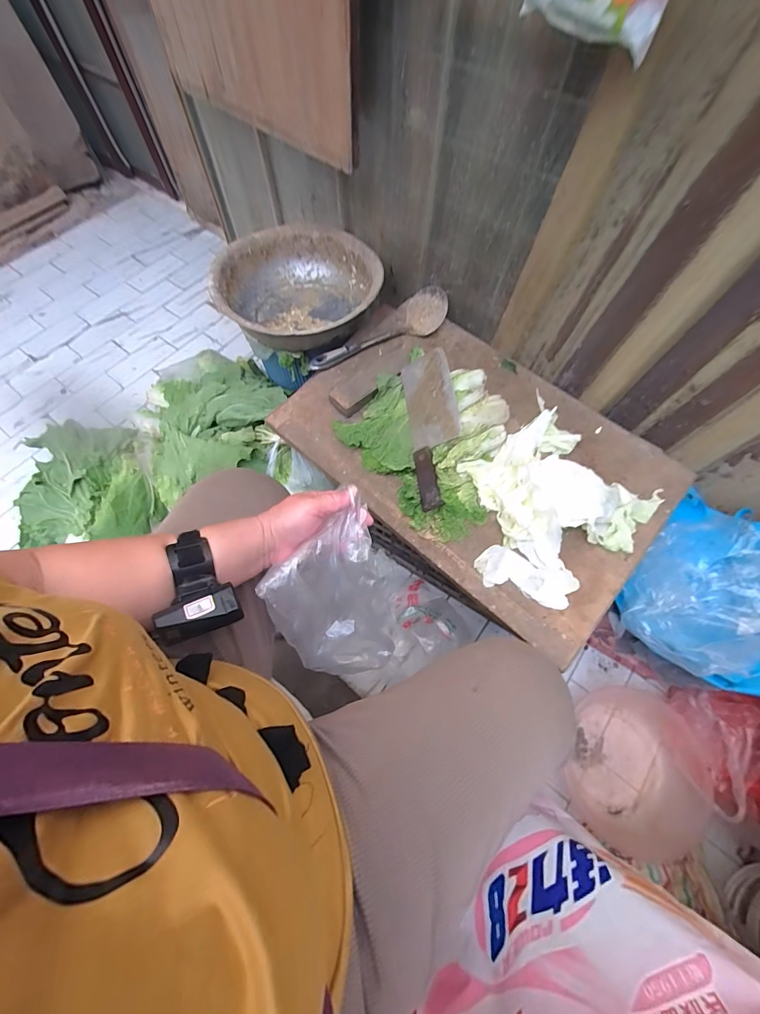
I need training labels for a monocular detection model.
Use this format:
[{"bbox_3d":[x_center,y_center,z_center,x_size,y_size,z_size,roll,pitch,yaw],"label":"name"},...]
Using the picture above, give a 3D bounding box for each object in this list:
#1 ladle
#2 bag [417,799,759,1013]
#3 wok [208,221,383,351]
[{"bbox_3d":[-0.008,-0.364,0.789,0.302,0.050,0.094,-25,68,-10],"label":"ladle"},{"bbox_3d":[0.200,0.498,0.428,0.357,0.307,0.135,-20,68,-8],"label":"bag"},{"bbox_3d":[-0.164,-0.445,0.812,0.323,0.104,0.322,0,66,0],"label":"wok"}]

